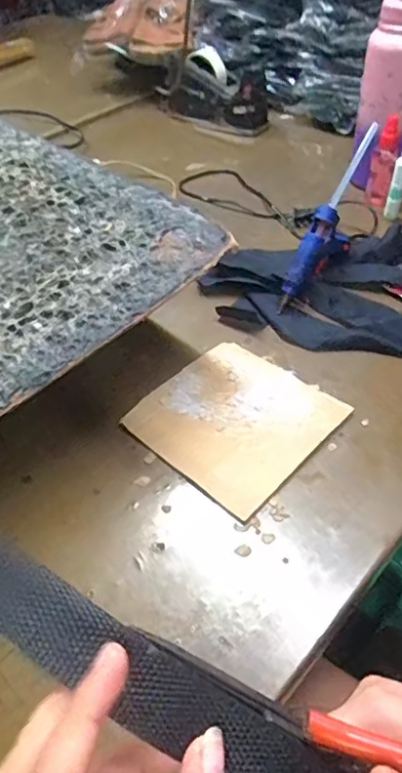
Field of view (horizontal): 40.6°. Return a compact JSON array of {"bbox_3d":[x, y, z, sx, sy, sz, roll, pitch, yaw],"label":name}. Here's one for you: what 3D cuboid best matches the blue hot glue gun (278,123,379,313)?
[{"bbox_3d":[0.147,-0.180,0.619,0.026,0.082,0.215,26,87,25],"label":"blue hot glue gun"}]

